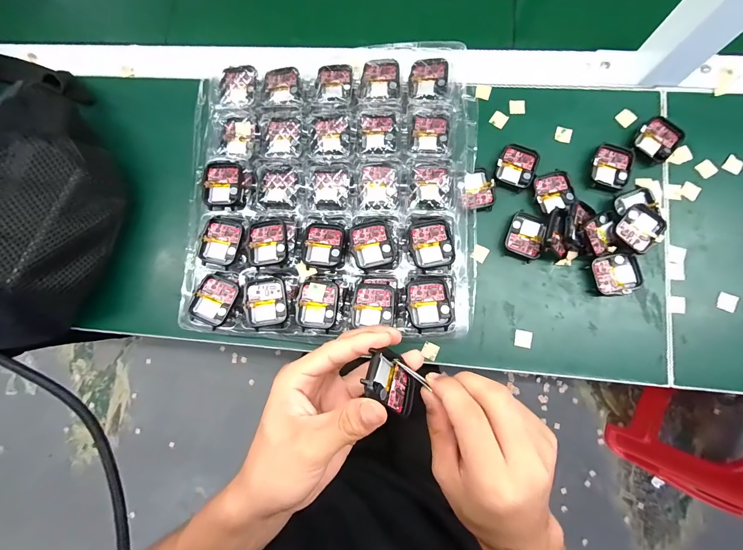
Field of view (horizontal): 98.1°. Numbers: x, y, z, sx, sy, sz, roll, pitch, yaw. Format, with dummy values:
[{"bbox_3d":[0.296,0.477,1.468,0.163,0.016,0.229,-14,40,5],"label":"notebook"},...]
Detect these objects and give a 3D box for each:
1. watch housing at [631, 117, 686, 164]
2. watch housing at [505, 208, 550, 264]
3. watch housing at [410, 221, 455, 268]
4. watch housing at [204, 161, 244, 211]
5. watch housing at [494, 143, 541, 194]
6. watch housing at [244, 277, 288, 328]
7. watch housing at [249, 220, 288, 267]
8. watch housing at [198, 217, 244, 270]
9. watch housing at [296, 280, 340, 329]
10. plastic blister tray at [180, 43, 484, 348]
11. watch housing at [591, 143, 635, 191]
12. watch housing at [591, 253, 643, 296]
[{"bbox_3d":[0.285,-0.135,0.322,0.038,0.010,0.044,39,87,8],"label":"watch housing"},{"bbox_3d":[0.153,-0.039,0.321,0.034,0.012,0.044,18,84,6],"label":"watch housing"},{"bbox_3d":[0.054,-0.028,0.290,0.036,0.010,0.042,-6,82,3],"label":"watch housing"},{"bbox_3d":[-0.143,-0.087,0.314,0.036,0.009,0.047,1,82,4],"label":"watch housing"},{"bbox_3d":[0.147,-0.110,0.327,0.037,0.006,0.043,25,85,7],"label":"watch housing"},{"bbox_3d":[-0.096,0.025,0.296,0.037,0.006,0.043,-11,82,3],"label":"watch housing"},{"bbox_3d":[-0.096,-0.030,0.302,0.036,0.006,0.043,-3,82,4],"label":"watch housing"},{"bbox_3d":[-0.143,-0.030,0.307,0.036,0.008,0.047,14,84,6],"label":"watch housing"},{"bbox_3d":[-0.049,0.027,0.294,0.037,0.008,0.042,4,83,5],"label":"watch housing"},{"bbox_3d":[-0.038,-0.083,0.323,0.276,0.041,0.287,1,82,4],"label":"plastic blister tray"},{"bbox_3d":[0.240,-0.108,0.323,0.035,0.008,0.046,15,84,6],"label":"watch housing"},{"bbox_3d":[0.234,0.000,0.308,0.040,0.015,0.037,-10,82,3],"label":"watch housing"}]

